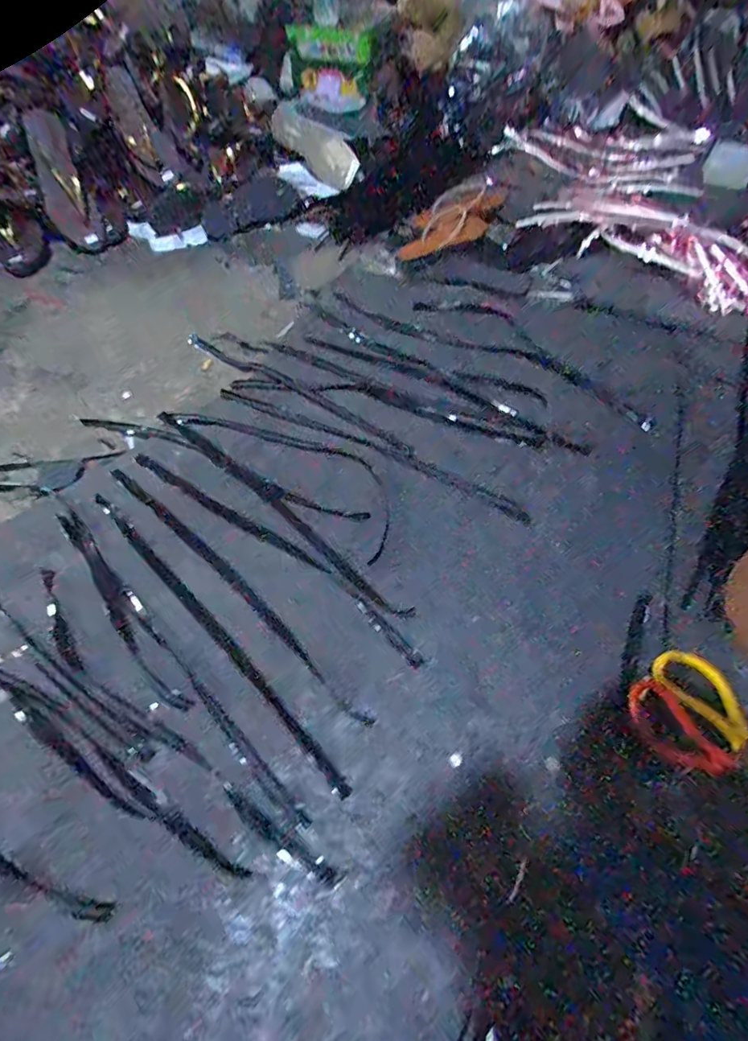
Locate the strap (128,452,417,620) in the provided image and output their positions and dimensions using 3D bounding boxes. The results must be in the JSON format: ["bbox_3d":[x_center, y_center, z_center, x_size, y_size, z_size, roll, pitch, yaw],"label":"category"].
[{"bbox_3d":[-0.149,0.013,0.640,0.452,0.015,0.022,27,56,17],"label":"strap"}]

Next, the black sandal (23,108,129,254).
[{"bbox_3d":[-0.630,-0.694,1.009,0.126,0.245,0.045,-35,34,-26],"label":"black sandal"}]

